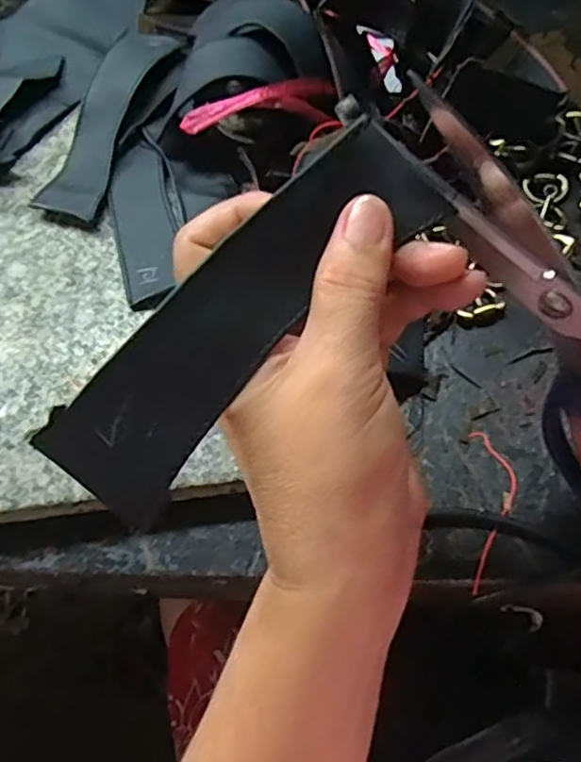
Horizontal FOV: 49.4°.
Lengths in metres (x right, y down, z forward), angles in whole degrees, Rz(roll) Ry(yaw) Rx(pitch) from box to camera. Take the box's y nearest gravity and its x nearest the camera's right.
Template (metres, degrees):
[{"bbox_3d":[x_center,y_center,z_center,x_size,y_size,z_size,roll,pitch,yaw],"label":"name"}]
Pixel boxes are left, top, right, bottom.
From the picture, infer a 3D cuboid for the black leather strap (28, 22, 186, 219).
[{"bbox_3d":[-0.105,-0.151,0.360,0.042,0.019,0.134,17,66,12],"label":"black leather strap"}]

